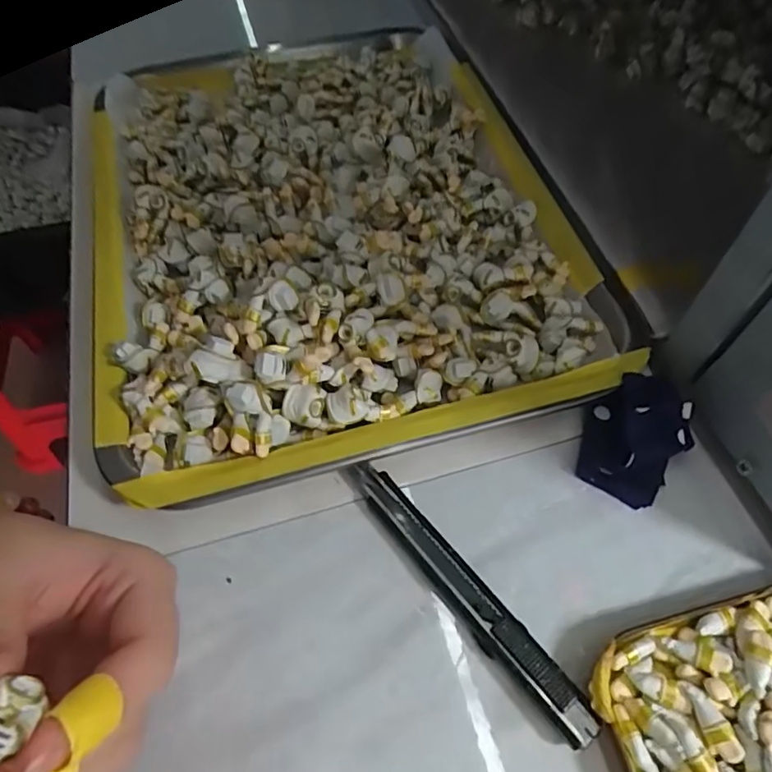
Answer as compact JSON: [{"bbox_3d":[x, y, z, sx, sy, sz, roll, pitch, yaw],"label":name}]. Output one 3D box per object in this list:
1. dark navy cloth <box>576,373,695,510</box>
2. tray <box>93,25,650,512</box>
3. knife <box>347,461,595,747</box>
[{"bbox_3d":[0.113,0.021,0.249,0.043,0.027,0.056,37,64,23],"label":"dark navy cloth"},{"bbox_3d":[-0.036,-0.104,0.325,0.257,0.045,0.334,-14,57,-8],"label":"tray"},{"bbox_3d":[0.030,0.080,0.222,0.016,0.009,0.132,-34,62,-20],"label":"knife"}]

